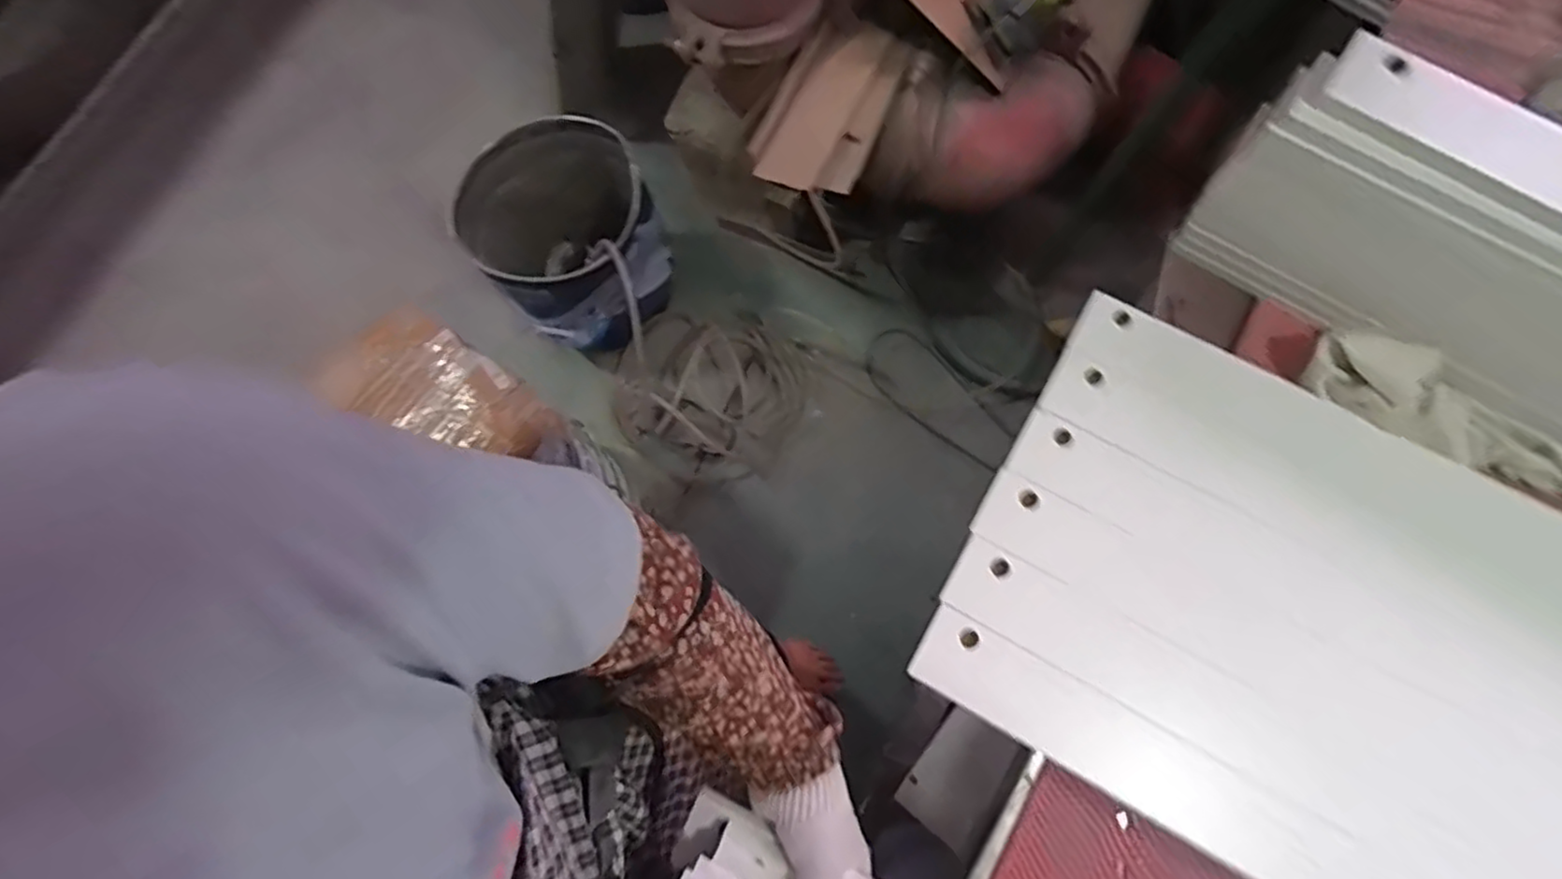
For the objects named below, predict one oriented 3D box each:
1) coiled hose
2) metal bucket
[{"bbox_3d":[-0.140,-0.113,1.353,0.376,0.113,0.343,28,78,7],"label":"coiled hose"},{"bbox_3d":[-0.385,-0.357,1.307,0.311,0.366,0.295,0,76,1],"label":"metal bucket"}]

